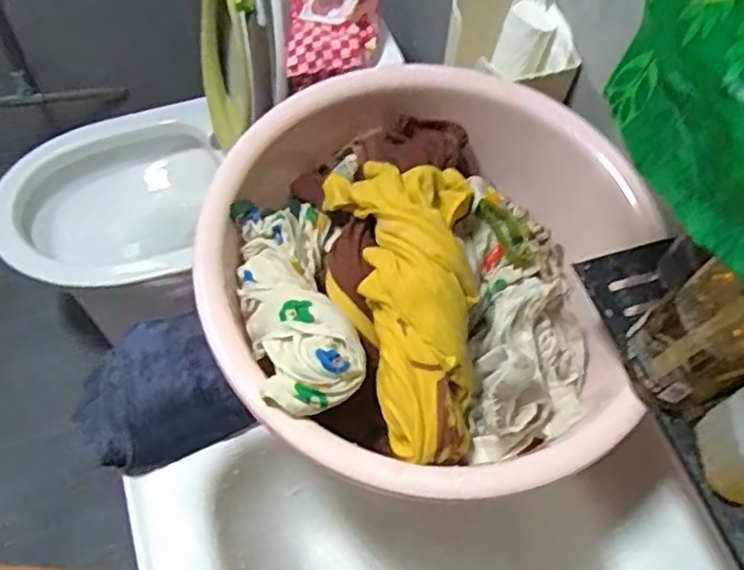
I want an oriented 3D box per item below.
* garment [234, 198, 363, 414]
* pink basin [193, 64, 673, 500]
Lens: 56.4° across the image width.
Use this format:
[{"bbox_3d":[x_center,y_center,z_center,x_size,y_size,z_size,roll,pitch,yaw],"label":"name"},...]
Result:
[{"bbox_3d":[-0.061,0.004,0.535,0.081,0.059,0.203,-10,60,-9],"label":"garment"},{"bbox_3d":[0.050,-0.016,0.574,0.359,0.137,0.377,-17,62,-13],"label":"pink basin"}]

